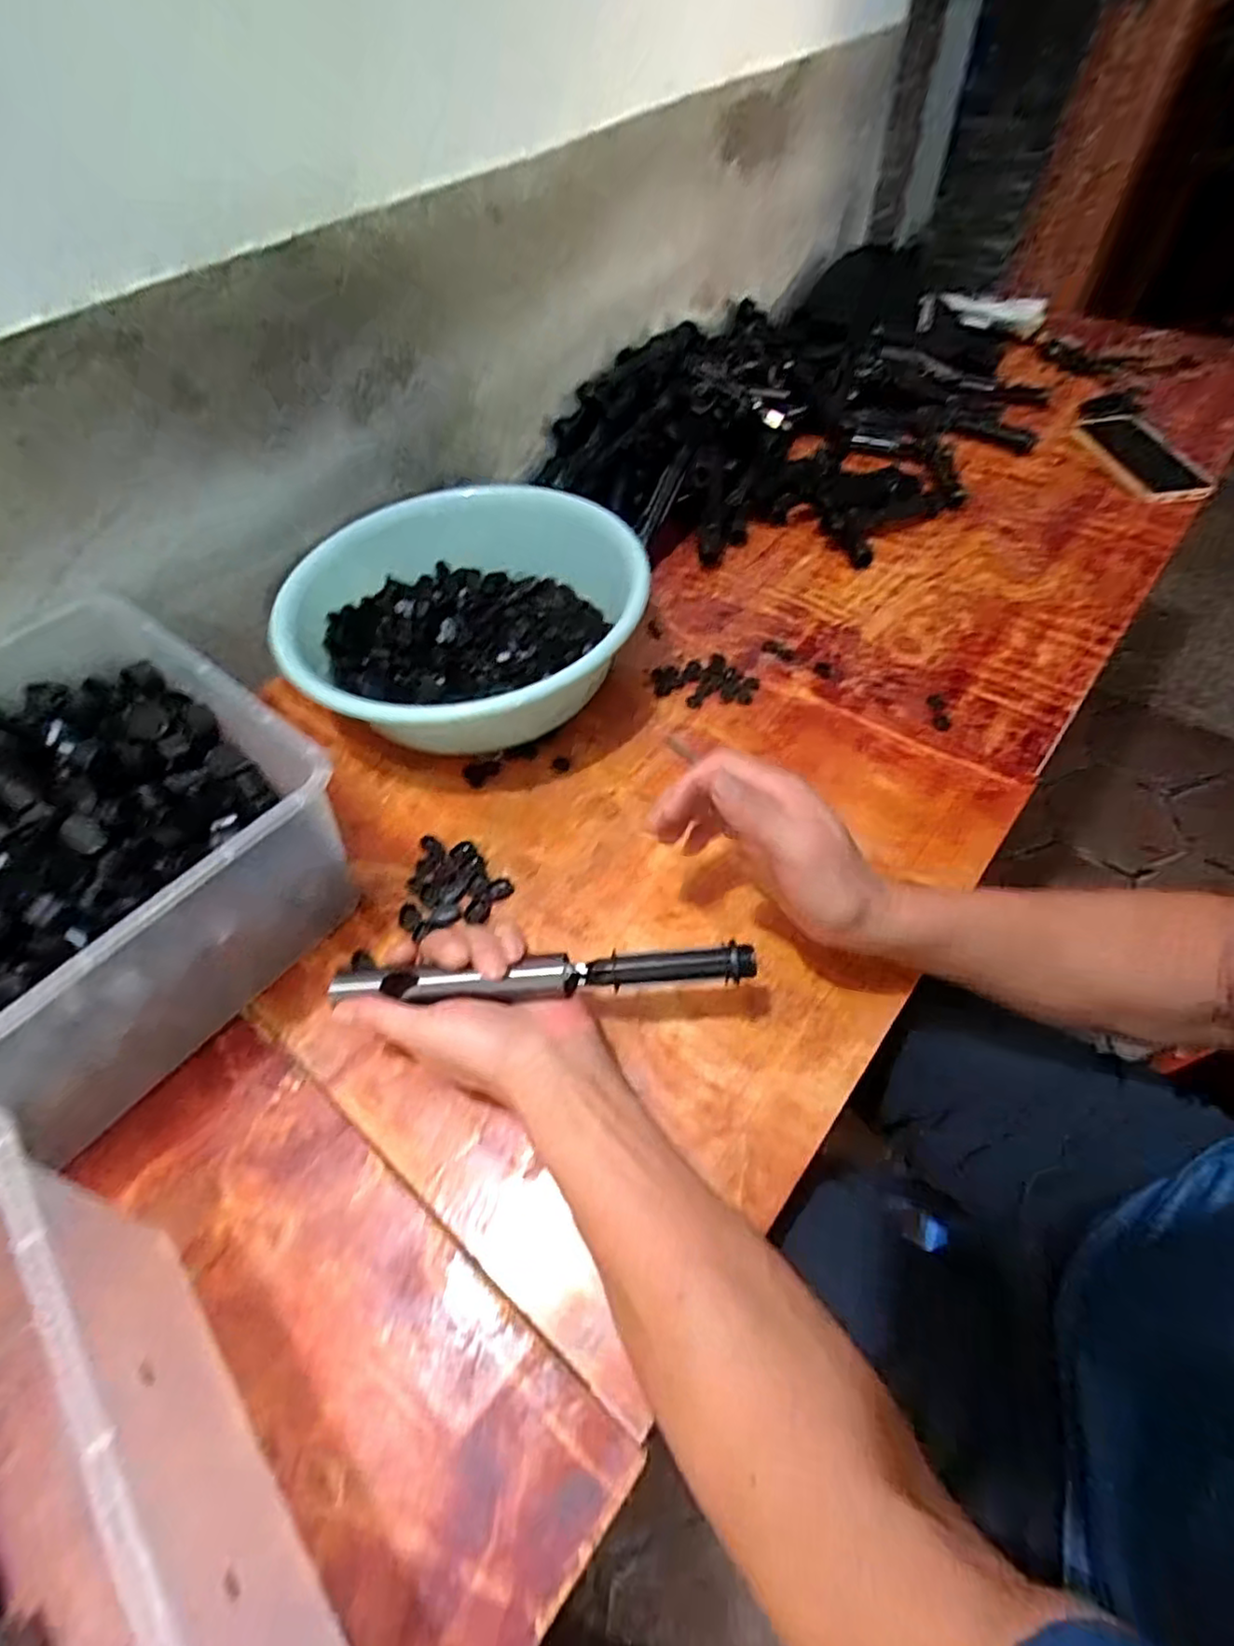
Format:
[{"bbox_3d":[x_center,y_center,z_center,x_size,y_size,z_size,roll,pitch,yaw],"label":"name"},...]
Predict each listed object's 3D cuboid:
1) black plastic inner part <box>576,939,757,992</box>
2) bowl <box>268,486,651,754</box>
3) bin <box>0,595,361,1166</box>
[{"bbox_3d":[0.028,0.082,0.377,0.099,0.013,0.022,-7,54,-1],"label":"black plastic inner part"},{"bbox_3d":[-0.124,-0.167,0.570,0.284,0.102,0.262,-2,54,3],"label":"bowl"},{"bbox_3d":[-0.361,0.035,0.417,0.289,0.137,0.308,31,62,24],"label":"bin"}]

